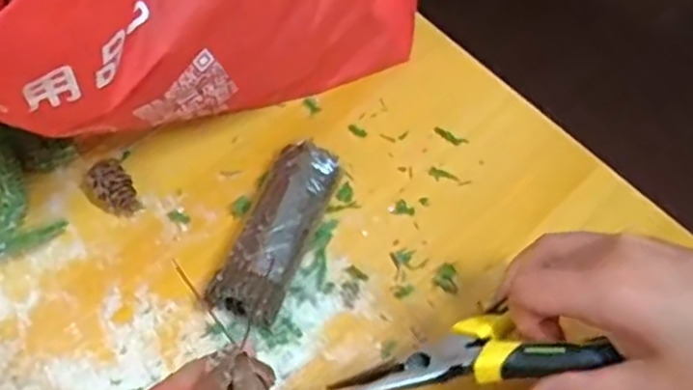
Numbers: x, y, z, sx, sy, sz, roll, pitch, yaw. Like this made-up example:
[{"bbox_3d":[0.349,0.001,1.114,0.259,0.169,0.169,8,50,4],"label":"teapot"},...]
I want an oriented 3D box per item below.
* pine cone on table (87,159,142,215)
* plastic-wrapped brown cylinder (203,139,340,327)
[{"bbox_3d":[-0.133,-0.003,0.418,0.021,0.022,0.029,-27,67,-16],"label":"pine cone on table"},{"bbox_3d":[-0.038,0.019,0.410,0.037,0.025,0.109,20,63,7],"label":"plastic-wrapped brown cylinder"}]

